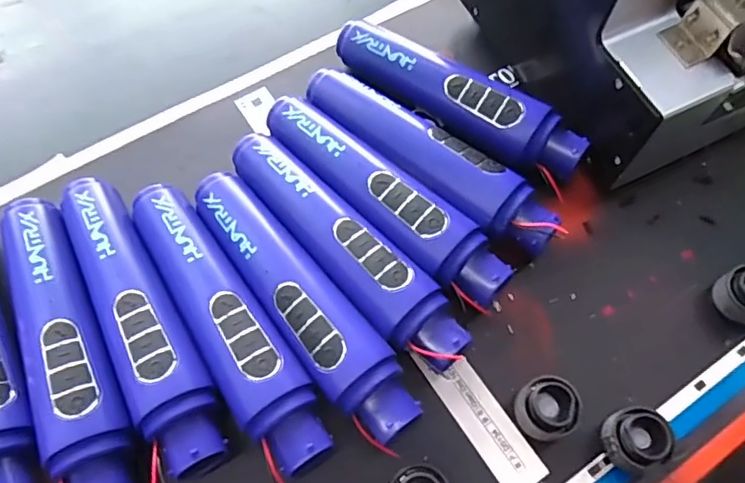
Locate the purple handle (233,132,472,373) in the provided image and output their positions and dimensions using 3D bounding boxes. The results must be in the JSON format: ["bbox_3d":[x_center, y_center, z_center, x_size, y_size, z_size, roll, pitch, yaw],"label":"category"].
[{"bbox_3d":[-0.015,0.004,0.314,0.039,0.041,0.171,-38,68,-17],"label":"purple handle"}]

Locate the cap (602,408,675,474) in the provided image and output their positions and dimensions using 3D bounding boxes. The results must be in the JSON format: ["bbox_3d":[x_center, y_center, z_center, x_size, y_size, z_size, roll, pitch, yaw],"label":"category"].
[{"bbox_3d":[0.128,0.097,0.273,0.027,0.024,0.027,0,62,1],"label":"cap"}]

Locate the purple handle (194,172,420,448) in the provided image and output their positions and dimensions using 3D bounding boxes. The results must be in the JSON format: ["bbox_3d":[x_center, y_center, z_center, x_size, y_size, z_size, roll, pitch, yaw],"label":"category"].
[{"bbox_3d":[-0.038,0.030,0.301,0.040,0.041,0.171,-34,67,-16],"label":"purple handle"}]

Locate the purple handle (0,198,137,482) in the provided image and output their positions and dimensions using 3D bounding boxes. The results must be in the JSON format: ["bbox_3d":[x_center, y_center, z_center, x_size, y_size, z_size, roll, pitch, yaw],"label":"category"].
[{"bbox_3d":[-0.157,0.053,0.288,0.036,0.040,0.176,-26,65,-12],"label":"purple handle"}]

